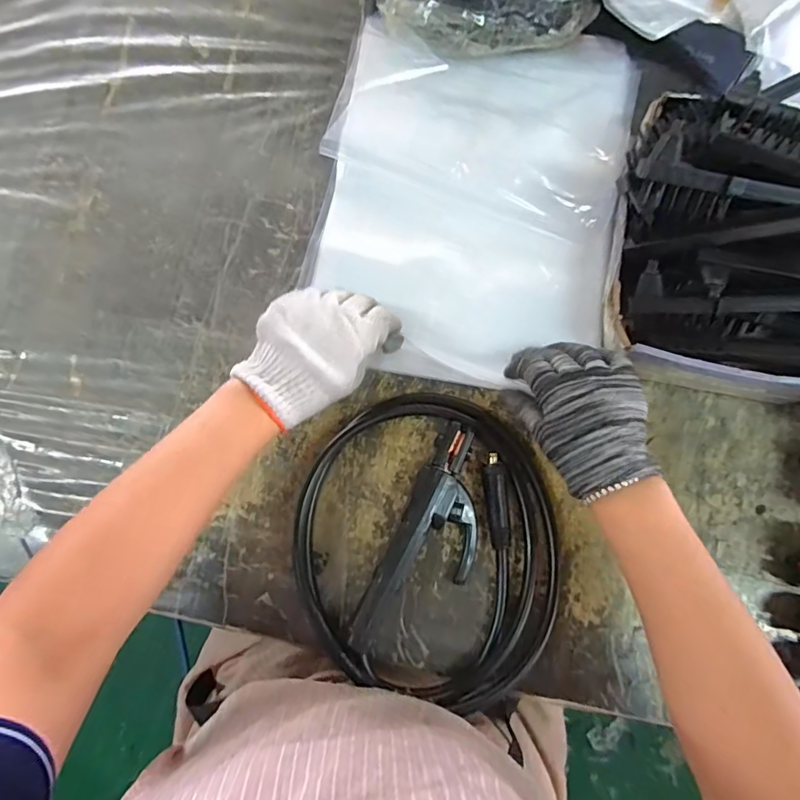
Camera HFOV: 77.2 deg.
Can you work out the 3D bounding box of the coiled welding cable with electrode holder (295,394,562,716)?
[{"bbox_3d":[0.026,0.116,0.416,0.217,0.031,0.241,15,78,5],"label":"coiled welding cable with electrode holder"}]

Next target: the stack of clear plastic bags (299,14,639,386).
[{"bbox_3d":[0.065,-0.198,0.474,0.275,0.038,0.352,10,78,4],"label":"stack of clear plastic bags"}]

